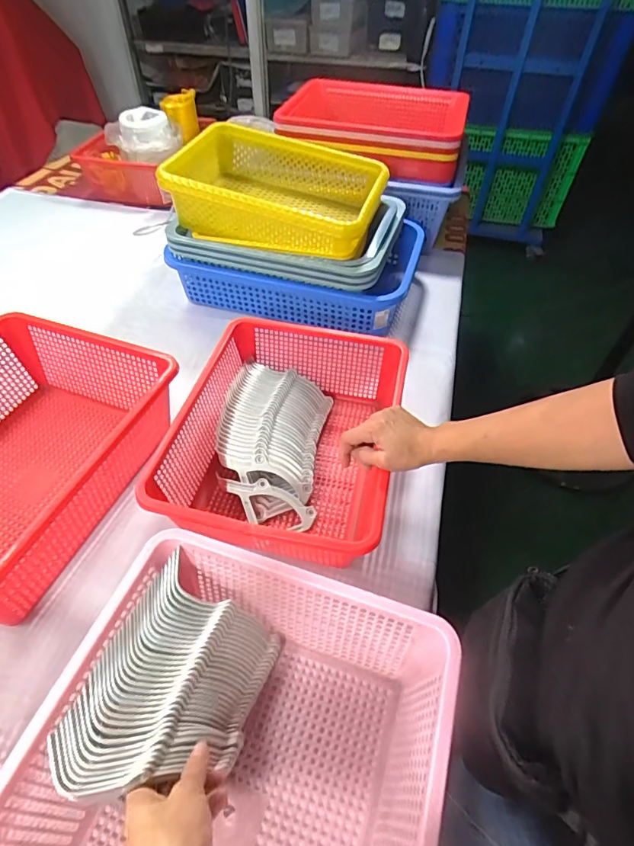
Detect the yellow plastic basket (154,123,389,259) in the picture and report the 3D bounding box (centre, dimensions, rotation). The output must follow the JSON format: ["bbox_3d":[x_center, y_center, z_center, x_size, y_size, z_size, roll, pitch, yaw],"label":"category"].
[{"bbox_3d":[-0.076,-0.424,0.844,0.376,0.112,0.274,14,50,11],"label":"yellow plastic basket"}]

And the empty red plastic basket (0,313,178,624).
[{"bbox_3d":[-0.398,0.046,0.600,0.311,0.134,0.372,16,51,12],"label":"empty red plastic basket"}]

